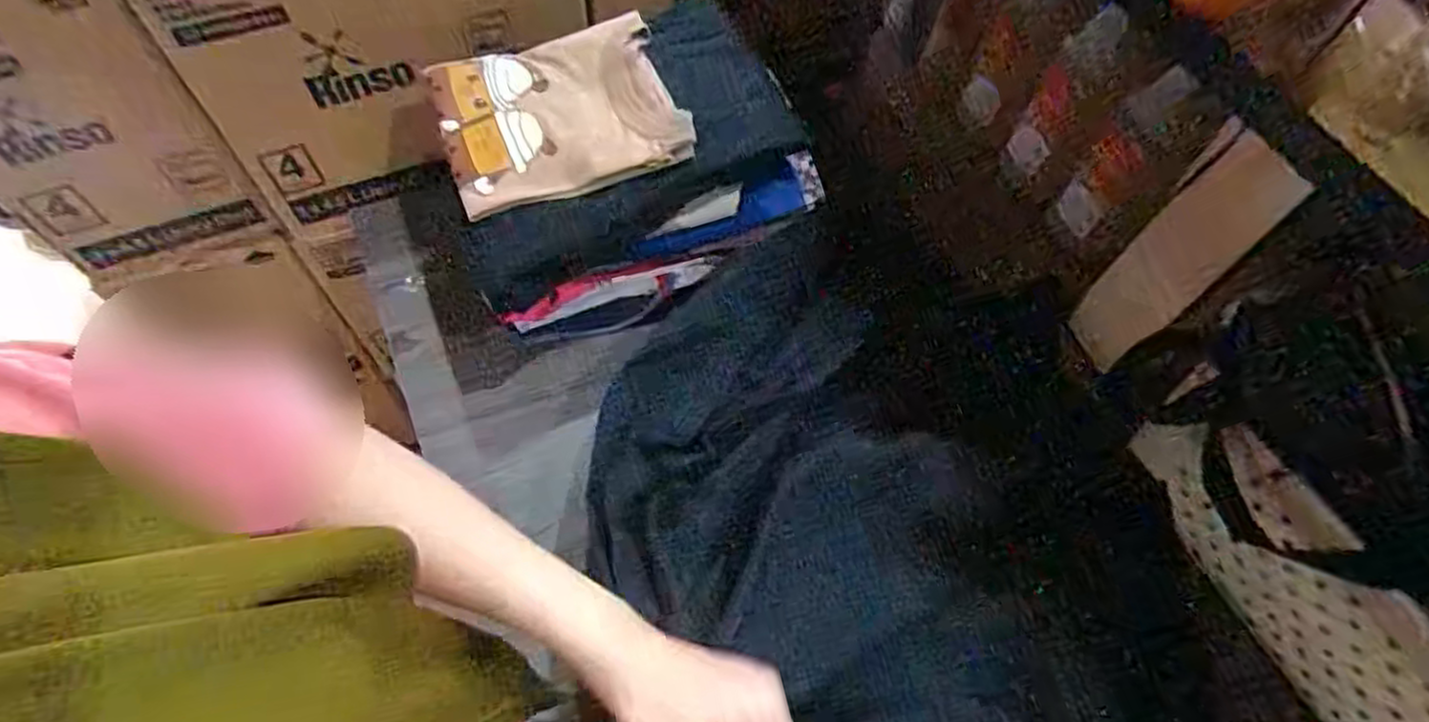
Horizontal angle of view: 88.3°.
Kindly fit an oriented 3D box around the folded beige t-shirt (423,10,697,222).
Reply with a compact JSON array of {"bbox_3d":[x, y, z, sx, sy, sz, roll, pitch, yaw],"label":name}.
[{"bbox_3d":[-0.145,-0.229,0.668,0.203,0.046,0.177,-15,63,-12],"label":"folded beige t-shirt"}]

